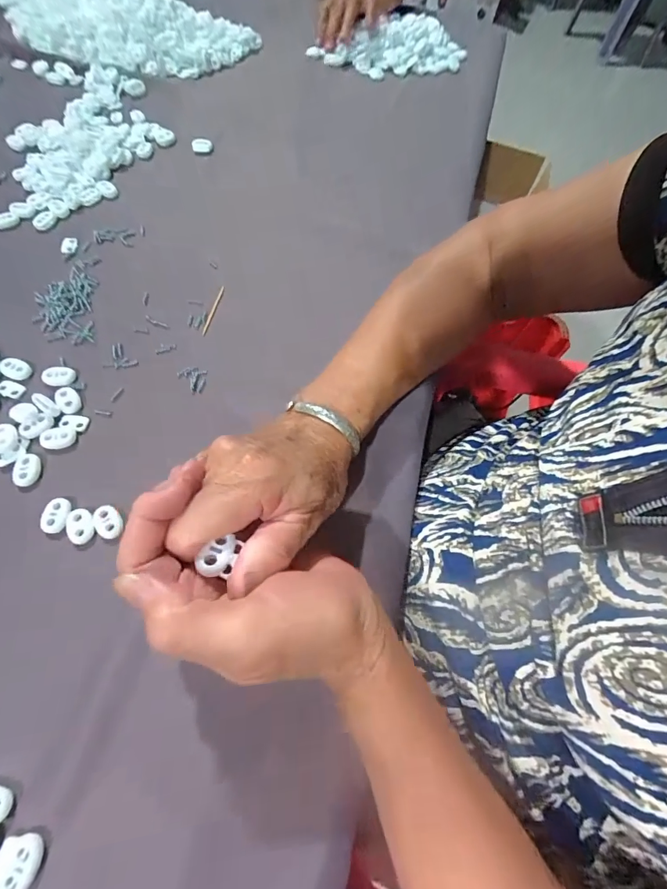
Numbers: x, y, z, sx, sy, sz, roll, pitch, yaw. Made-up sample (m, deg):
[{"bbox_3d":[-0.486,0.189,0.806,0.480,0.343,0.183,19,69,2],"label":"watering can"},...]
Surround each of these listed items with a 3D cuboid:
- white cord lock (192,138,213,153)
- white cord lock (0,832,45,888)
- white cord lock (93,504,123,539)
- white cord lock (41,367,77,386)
[{"bbox_3d":[-0.144,-0.329,0.440,0.022,0.012,0.010,-6,64,-6],"label":"white cord lock"},{"bbox_3d":[-0.147,0.195,0.185,0.022,0.005,0.022,1,64,-3],"label":"white cord lock"},{"bbox_3d":[-0.145,0.049,0.256,0.016,0.004,0.022,-26,70,-17],"label":"white cord lock"},{"bbox_3d":[-0.206,-0.051,0.299,0.023,0.006,0.014,-5,65,-8],"label":"white cord lock"}]

